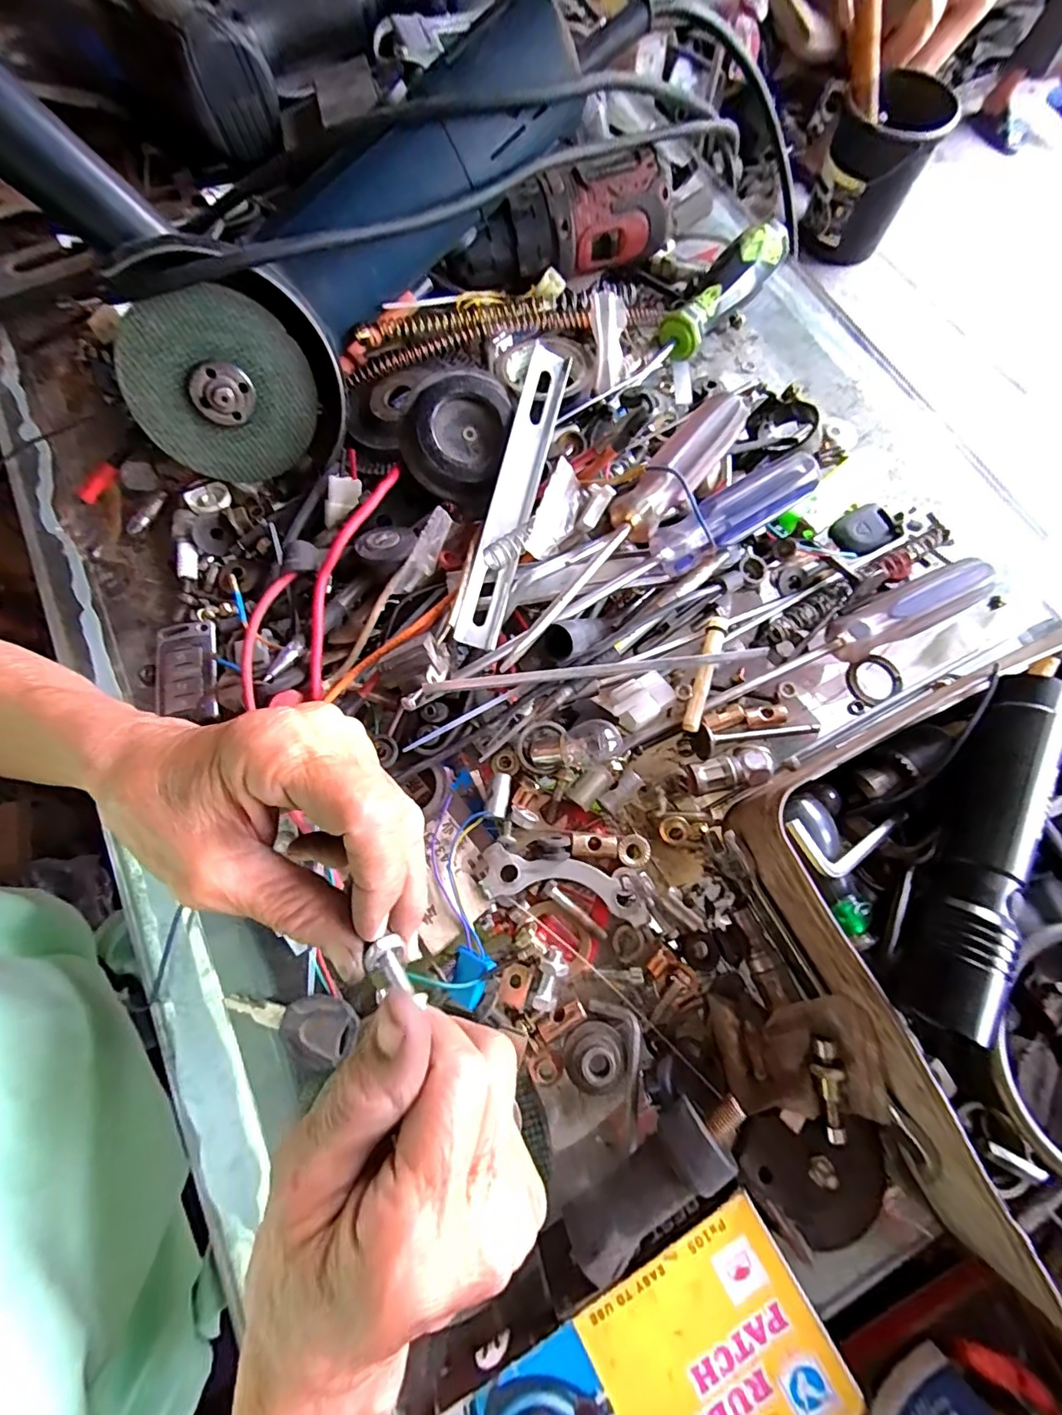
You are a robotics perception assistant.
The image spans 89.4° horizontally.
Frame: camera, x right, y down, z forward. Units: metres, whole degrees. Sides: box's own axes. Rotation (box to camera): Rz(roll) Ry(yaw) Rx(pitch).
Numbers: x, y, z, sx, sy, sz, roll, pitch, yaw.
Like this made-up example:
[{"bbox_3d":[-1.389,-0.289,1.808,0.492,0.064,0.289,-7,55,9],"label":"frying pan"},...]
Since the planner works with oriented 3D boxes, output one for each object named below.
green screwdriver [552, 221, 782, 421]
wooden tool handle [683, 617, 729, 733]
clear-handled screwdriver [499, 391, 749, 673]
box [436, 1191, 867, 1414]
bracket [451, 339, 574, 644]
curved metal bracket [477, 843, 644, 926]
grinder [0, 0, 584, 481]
[{"bbox_3d":[0.094,-0.237,0.335,0.027,0.028,0.203,42,78,12],"label":"green screwdriver"},{"bbox_3d":[0.090,-0.019,0.278,0.011,0.006,0.067,20,75,6],"label":"wooden tool handle"},{"bbox_3d":[0.046,-0.092,0.267,0.023,0.025,0.184,42,79,12],"label":"clear-handled screwdriver"},{"bbox_3d":[0.038,0.249,0.198,0.137,0.021,0.080,-28,75,-7],"label":"box"},{"bbox_3d":[-0.011,-0.108,0.276,0.021,0.011,0.161,19,83,-29],"label":"bracket"},{"bbox_3d":[0.016,0.084,0.254,0.079,0.007,0.023,10,74,4],"label":"curved metal bracket"},{"bbox_3d":[-0.121,-0.268,0.276,0.268,0.140,0.153,-43,78,-11],"label":"grinder"}]

